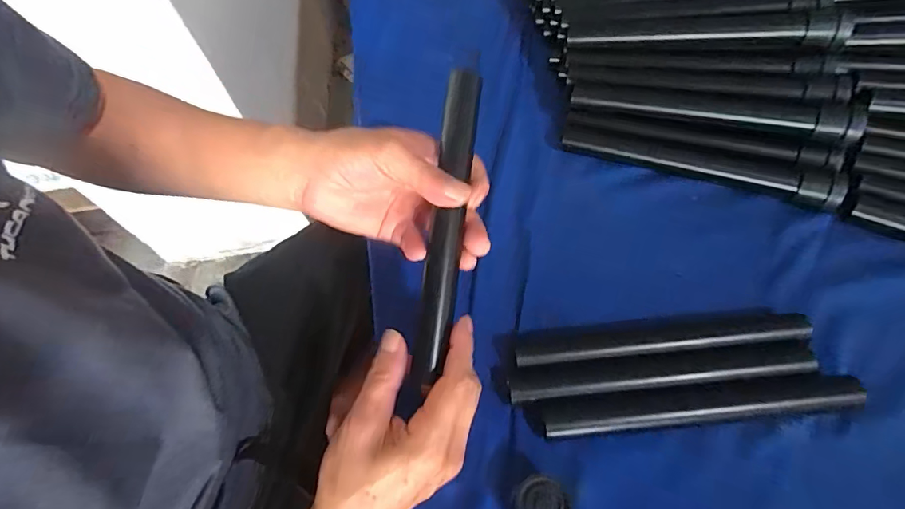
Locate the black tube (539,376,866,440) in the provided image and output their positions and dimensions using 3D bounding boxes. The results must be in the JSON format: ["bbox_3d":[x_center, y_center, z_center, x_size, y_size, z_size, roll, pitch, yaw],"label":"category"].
[{"bbox_3d":[0.172,0.108,0.323,0.214,0.023,0.026,-6,59,2],"label":"black tube"}]

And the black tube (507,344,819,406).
[{"bbox_3d":[0.151,0.091,0.335,0.216,0.018,0.024,-6,59,2],"label":"black tube"}]

